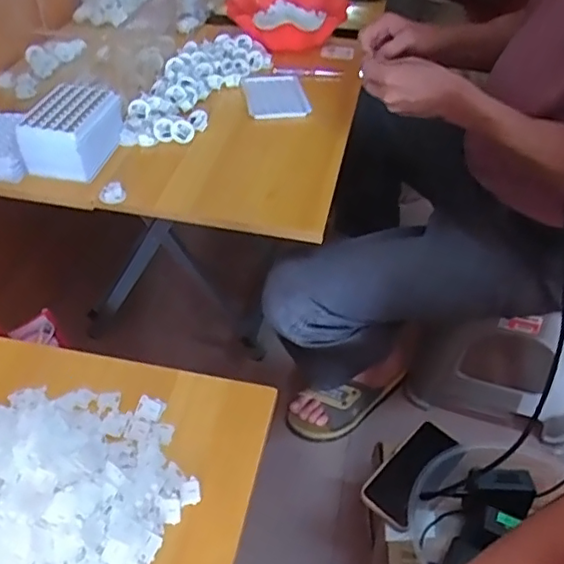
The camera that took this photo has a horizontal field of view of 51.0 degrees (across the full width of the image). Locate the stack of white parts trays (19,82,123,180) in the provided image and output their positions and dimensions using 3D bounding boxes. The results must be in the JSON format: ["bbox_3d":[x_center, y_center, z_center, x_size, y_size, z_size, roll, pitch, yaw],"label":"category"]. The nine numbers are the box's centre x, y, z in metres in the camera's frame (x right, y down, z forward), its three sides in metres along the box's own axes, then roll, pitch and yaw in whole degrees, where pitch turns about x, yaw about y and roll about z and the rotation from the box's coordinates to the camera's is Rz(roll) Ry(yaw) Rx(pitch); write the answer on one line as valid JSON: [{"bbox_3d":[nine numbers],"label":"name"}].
[{"bbox_3d":[-0.281,-0.205,0.789,0.102,0.057,0.139,7,45,4],"label":"stack of white parts trays"}]

